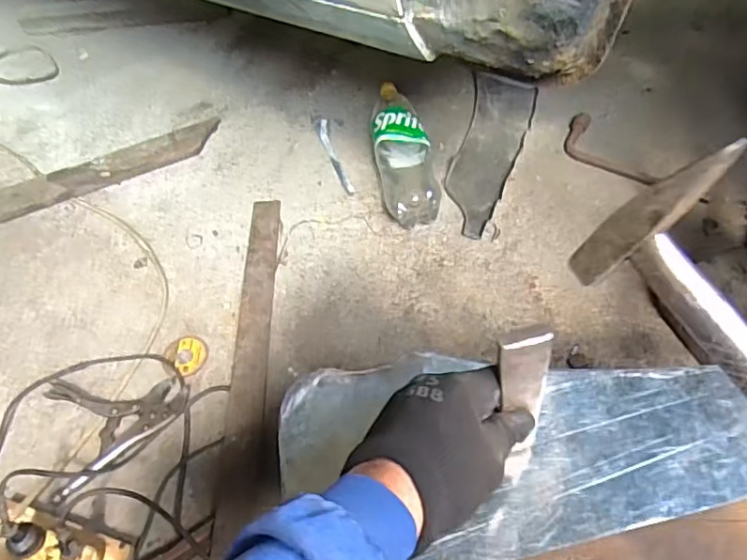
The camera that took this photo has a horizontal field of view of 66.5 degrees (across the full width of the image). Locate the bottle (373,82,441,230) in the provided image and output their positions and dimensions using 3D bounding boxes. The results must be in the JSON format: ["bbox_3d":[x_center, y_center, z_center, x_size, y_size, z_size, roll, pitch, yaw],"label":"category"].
[{"bbox_3d":[0.053,-0.242,1.047,0.098,0.084,0.335,-8,55,-1],"label":"bottle"}]

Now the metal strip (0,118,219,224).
[{"bbox_3d":[-0.513,-0.222,1.112,0.437,0.031,0.076,-27,57,-14],"label":"metal strip"}]

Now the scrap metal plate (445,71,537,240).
[{"bbox_3d":[0.223,-0.251,1.089,0.125,0.012,0.426,11,57,12],"label":"scrap metal plate"}]

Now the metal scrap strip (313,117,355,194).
[{"bbox_3d":[-0.079,-0.245,1.103,0.027,0.007,0.218,-17,55,-7],"label":"metal scrap strip"}]

